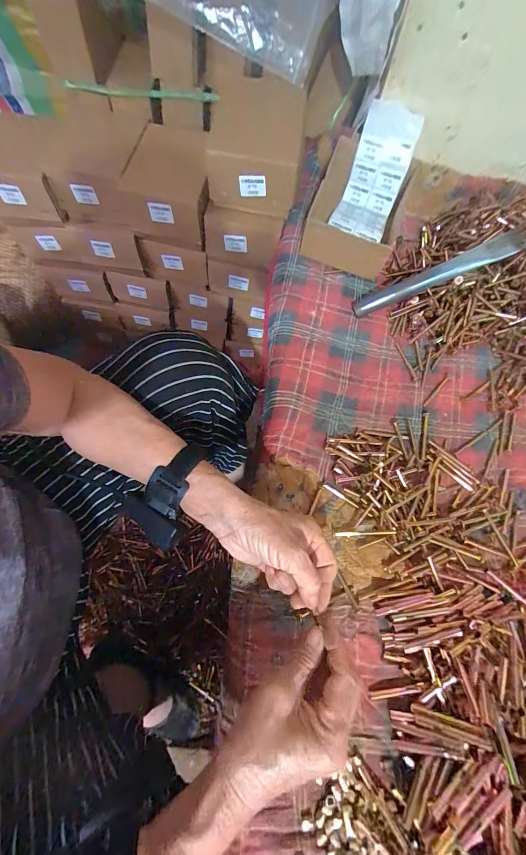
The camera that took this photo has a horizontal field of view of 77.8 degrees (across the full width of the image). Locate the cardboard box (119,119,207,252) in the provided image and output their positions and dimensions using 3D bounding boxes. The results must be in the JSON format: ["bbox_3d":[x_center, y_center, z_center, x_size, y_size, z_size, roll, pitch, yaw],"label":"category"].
[{"bbox_3d":[-0.162,-0.423,0.577,0.136,0.103,0.160,3,69,-3],"label":"cardboard box"}]

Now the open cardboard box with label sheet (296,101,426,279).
[{"bbox_3d":[0.162,-0.376,0.525,0.144,0.126,0.232,17,69,3],"label":"open cardboard box with label sheet"}]

